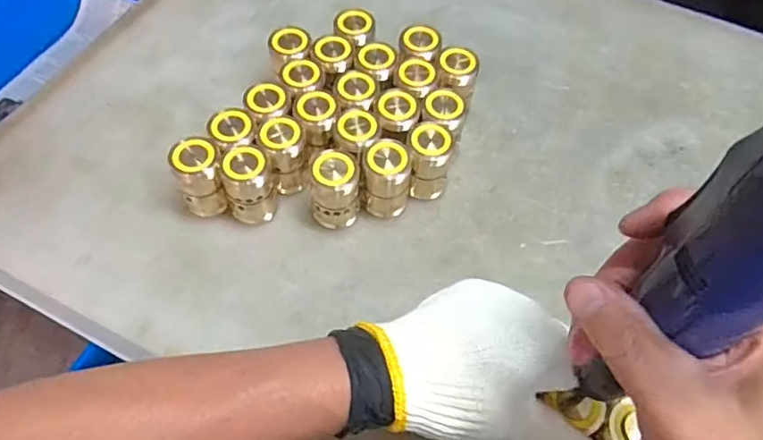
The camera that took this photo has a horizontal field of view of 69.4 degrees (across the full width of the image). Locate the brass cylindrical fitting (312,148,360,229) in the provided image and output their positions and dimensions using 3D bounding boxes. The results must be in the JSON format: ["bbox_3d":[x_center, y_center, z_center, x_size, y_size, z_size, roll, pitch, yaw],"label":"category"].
[{"bbox_3d":[-0.037,-0.022,0.446,0.035,0.074,0.031,-3,59,-5],"label":"brass cylindrical fitting"}]

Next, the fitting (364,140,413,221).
[{"bbox_3d":[0.004,-0.030,0.453,0.036,0.072,0.030,5,59,-1],"label":"fitting"}]

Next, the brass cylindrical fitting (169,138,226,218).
[{"bbox_3d":[-0.145,-0.034,0.445,0.033,0.066,0.029,-18,62,-14],"label":"brass cylindrical fitting"}]

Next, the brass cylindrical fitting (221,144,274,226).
[{"bbox_3d":[-0.106,-0.027,0.446,0.035,0.065,0.035,-5,59,-7],"label":"brass cylindrical fitting"}]

